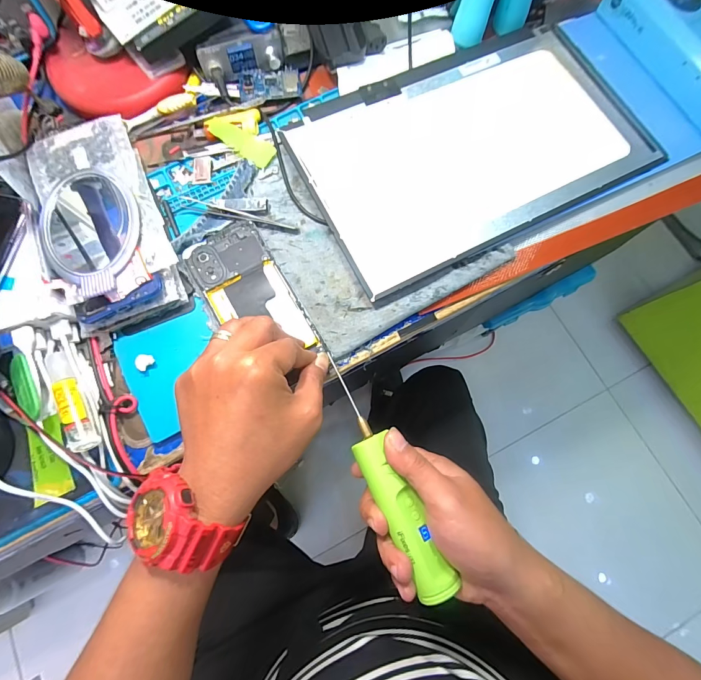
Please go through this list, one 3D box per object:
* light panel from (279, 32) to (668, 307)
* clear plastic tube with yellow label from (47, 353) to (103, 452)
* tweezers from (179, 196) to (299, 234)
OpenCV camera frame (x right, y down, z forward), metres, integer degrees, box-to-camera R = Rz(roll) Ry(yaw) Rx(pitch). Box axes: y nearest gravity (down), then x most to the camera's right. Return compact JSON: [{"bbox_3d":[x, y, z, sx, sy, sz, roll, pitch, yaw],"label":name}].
[{"bbox_3d":[0.121,-0.198,0.355,0.333,0.012,0.208,-27,77,-7],"label":"light panel"},{"bbox_3d":[-0.230,0.047,0.287,0.018,0.016,0.088,-27,77,-8],"label":"clear plastic tube with yellow label"},{"bbox_3d":[-0.109,-0.122,0.344,0.120,0.007,0.011,14,76,3],"label":"tweezers"}]

